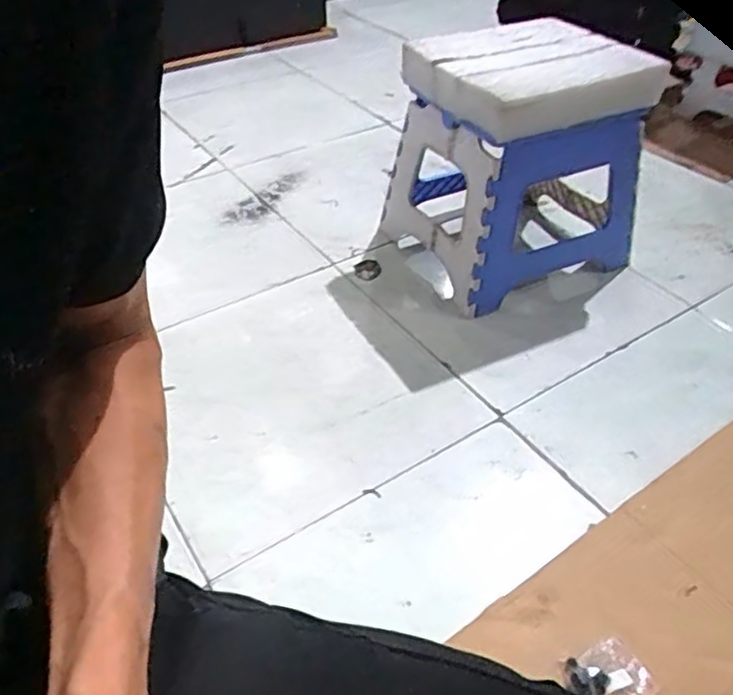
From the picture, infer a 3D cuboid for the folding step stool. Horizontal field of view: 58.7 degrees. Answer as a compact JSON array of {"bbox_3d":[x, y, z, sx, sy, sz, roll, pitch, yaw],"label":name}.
[{"bbox_3d":[0.225,-0.274,0.992,0.293,0.338,0.291,-21,47,-22],"label":"folding step stool"}]

